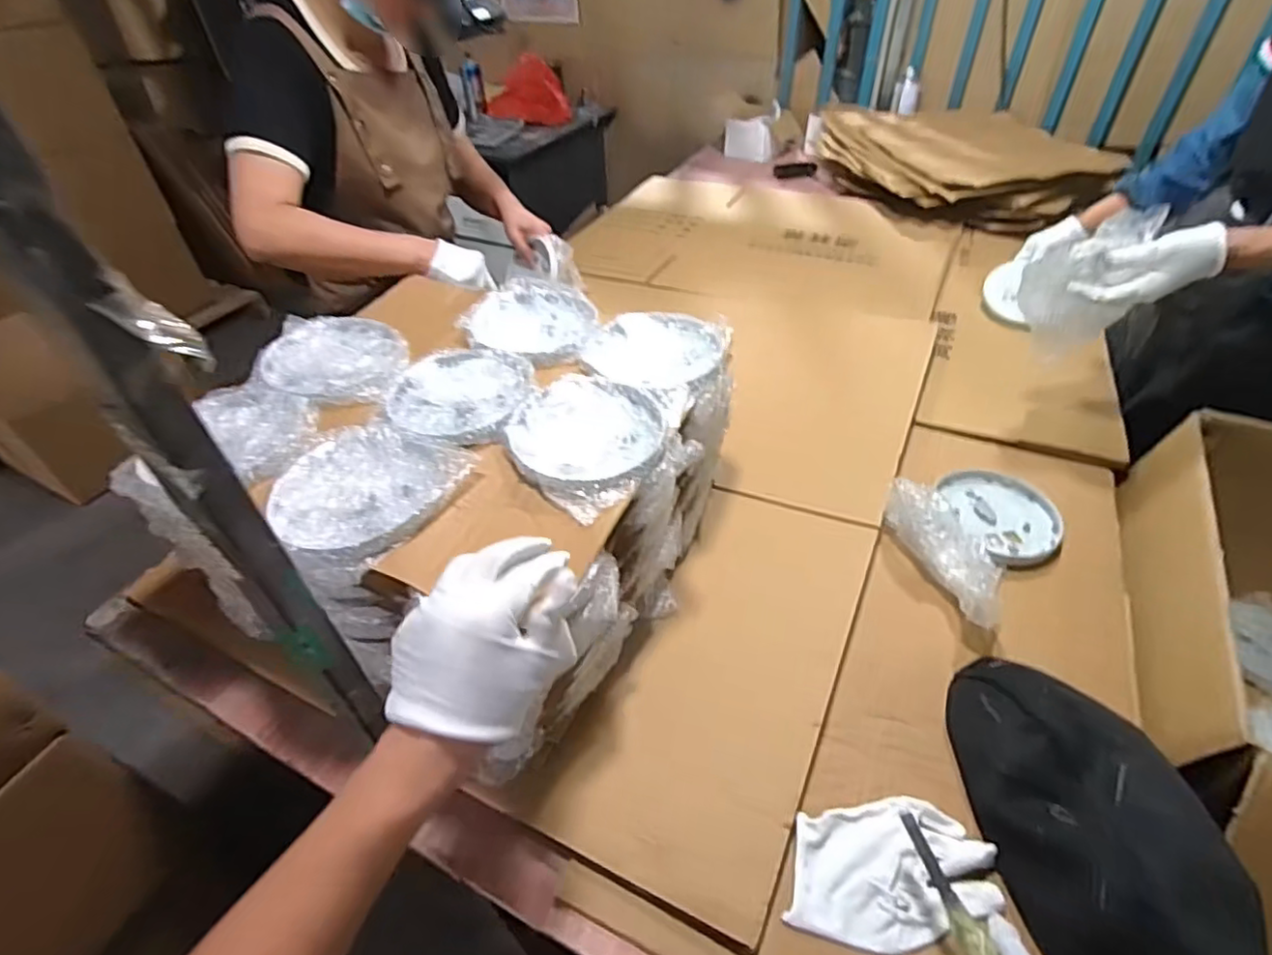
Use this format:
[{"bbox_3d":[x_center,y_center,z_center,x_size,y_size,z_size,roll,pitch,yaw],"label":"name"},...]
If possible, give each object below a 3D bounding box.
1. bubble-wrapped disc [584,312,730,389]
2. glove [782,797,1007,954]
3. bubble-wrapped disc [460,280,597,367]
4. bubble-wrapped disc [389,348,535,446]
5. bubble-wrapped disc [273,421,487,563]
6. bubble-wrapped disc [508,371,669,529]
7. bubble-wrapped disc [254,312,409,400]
[{"bbox_3d":[0.020,-0.132,0.652,0.138,0.019,0.130,-2,43,2],"label":"bubble-wrapped disc"},{"bbox_3d":[0.189,0.299,0.475,0.153,0.021,0.091,-7,43,-4],"label":"glove"},{"bbox_3d":[-0.116,-0.174,0.697,0.157,0.023,0.144,-2,43,2],"label":"bubble-wrapped disc"},{"bbox_3d":[-0.173,-0.082,0.607,0.137,0.016,0.132,-2,43,2],"label":"bubble-wrapped disc"},{"bbox_3d":[-0.228,0.005,0.522,0.139,0.018,0.136,-2,43,2],"label":"bubble-wrapped disc"},{"bbox_3d":[-0.046,-0.038,0.560,0.144,0.017,0.140,-2,43,2],"label":"bubble-wrapped disc"},{"bbox_3d":[-0.314,-0.127,0.664,0.159,0.023,0.136,6,44,10],"label":"bubble-wrapped disc"}]

